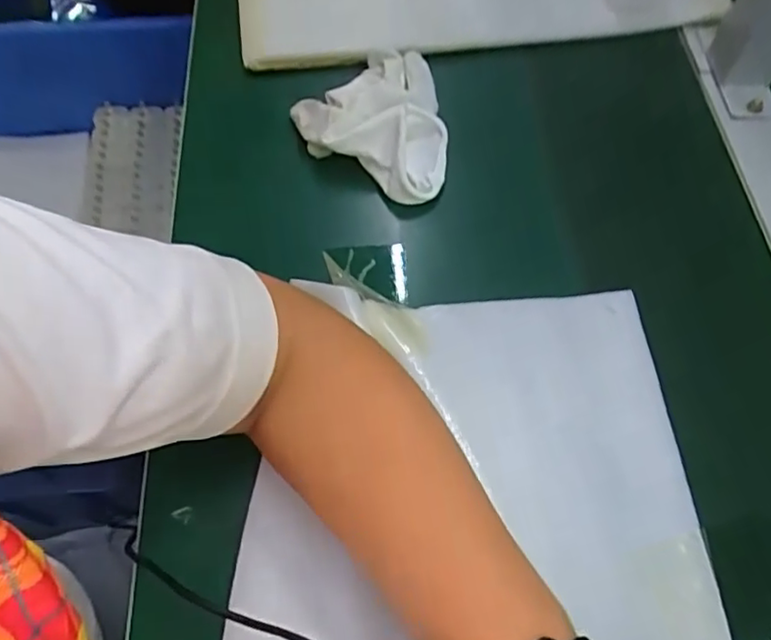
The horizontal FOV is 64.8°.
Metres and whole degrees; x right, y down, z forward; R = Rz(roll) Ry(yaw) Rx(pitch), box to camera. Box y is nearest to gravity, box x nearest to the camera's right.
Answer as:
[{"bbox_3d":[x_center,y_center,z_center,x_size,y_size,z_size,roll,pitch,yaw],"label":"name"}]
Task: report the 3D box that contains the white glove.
[{"bbox_3d":[-0.012,-0.144,0.438,0.106,0.039,0.130,-4,62,-3],"label":"white glove"}]

